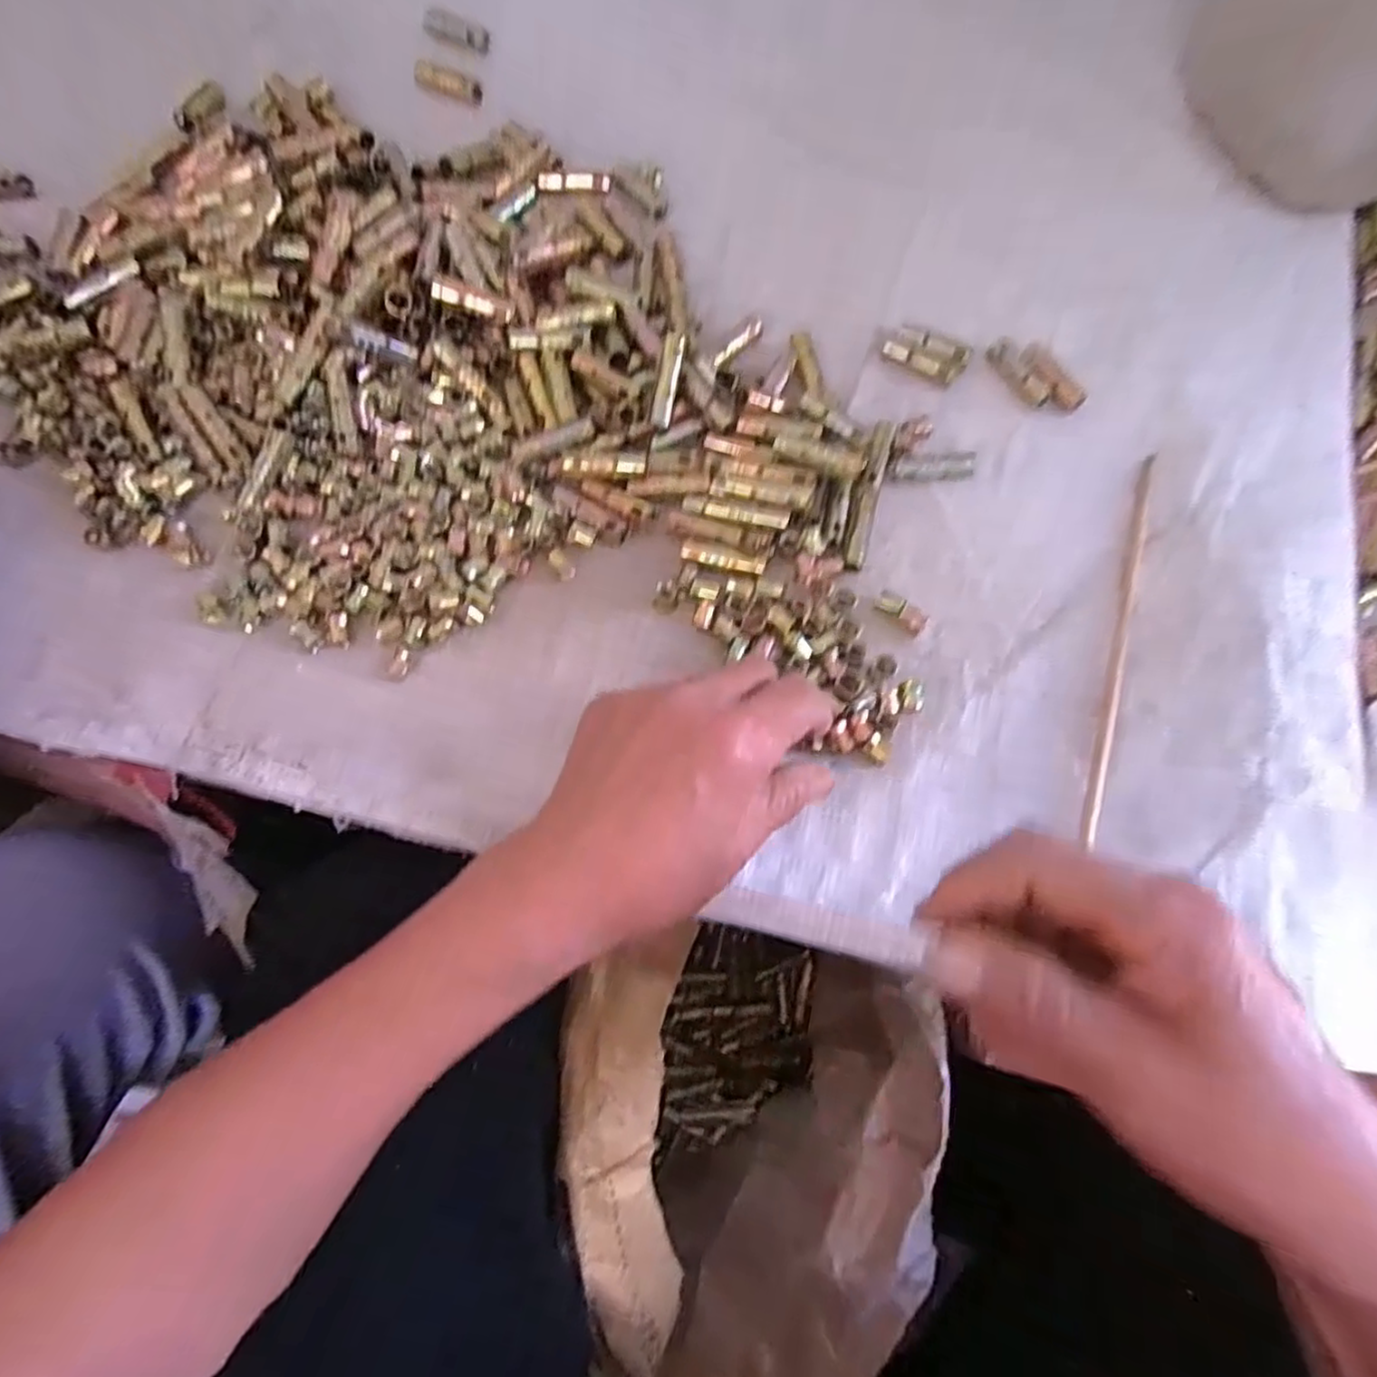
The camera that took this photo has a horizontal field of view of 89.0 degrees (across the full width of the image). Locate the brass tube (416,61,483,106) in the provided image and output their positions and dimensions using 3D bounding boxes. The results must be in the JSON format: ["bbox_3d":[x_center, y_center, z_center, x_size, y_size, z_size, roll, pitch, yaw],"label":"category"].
[{"bbox_3d":[-0.143,-0.360,0.416,0.039,0.013,0.014,18,75,5],"label":"brass tube"}]

